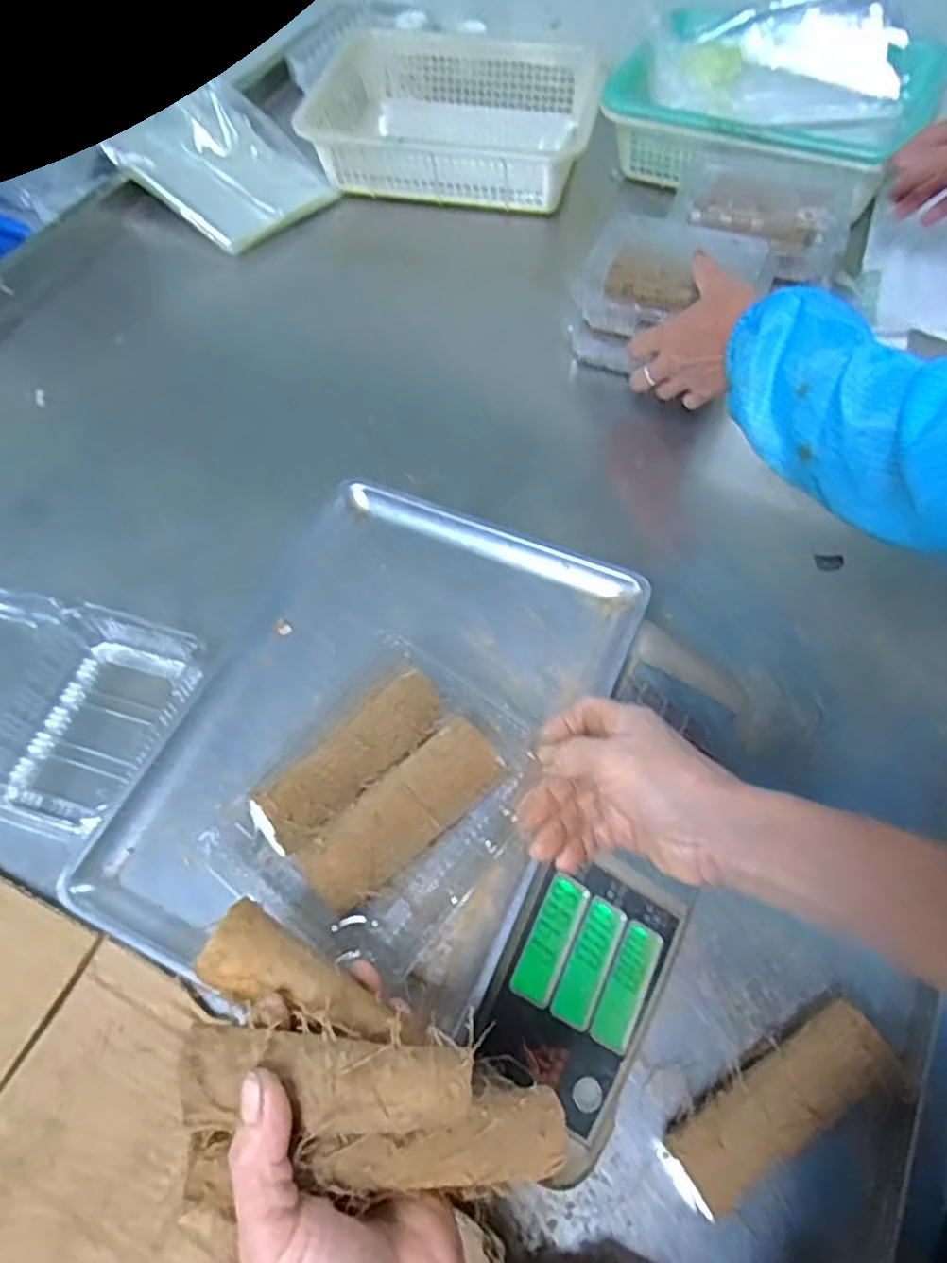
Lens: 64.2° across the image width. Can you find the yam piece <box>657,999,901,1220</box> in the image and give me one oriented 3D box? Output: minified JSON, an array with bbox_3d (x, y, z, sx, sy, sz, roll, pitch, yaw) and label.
[{"bbox_3d":[0.176,0.271,0.438,0.135,0.050,0.041,-28,63,-14],"label":"yam piece"}]

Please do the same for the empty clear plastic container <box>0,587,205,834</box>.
[{"bbox_3d":[-0.363,0.057,0.608,0.257,0.037,0.179,16,61,11],"label":"empty clear plastic container"}]

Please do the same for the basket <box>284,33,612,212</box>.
[{"bbox_3d":[-0.028,-0.652,0.973,0.364,0.093,0.246,9,60,7],"label":"basket"}]

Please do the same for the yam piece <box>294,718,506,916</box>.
[{"bbox_3d":[-0.039,0.106,0.428,0.118,0.043,0.043,-38,66,-19],"label":"yam piece"}]

